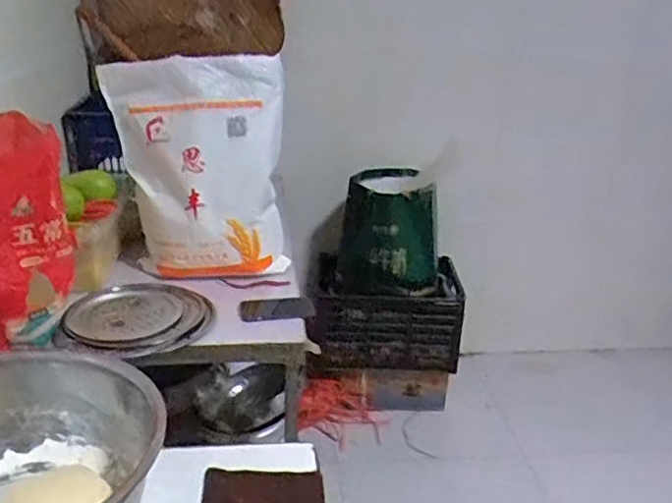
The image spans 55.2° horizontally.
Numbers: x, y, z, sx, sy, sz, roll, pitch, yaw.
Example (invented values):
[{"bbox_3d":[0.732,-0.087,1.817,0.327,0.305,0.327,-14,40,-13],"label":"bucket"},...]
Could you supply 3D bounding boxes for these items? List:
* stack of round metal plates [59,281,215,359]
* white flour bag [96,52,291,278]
[{"bbox_3d":[-0.388,0.129,1.297,0.272,0.036,0.269,2,24,0],"label":"stack of round metal plates"},{"bbox_3d":[-0.305,-0.184,1.459,0.384,0.456,0.221,-5,25,-16],"label":"white flour bag"}]

